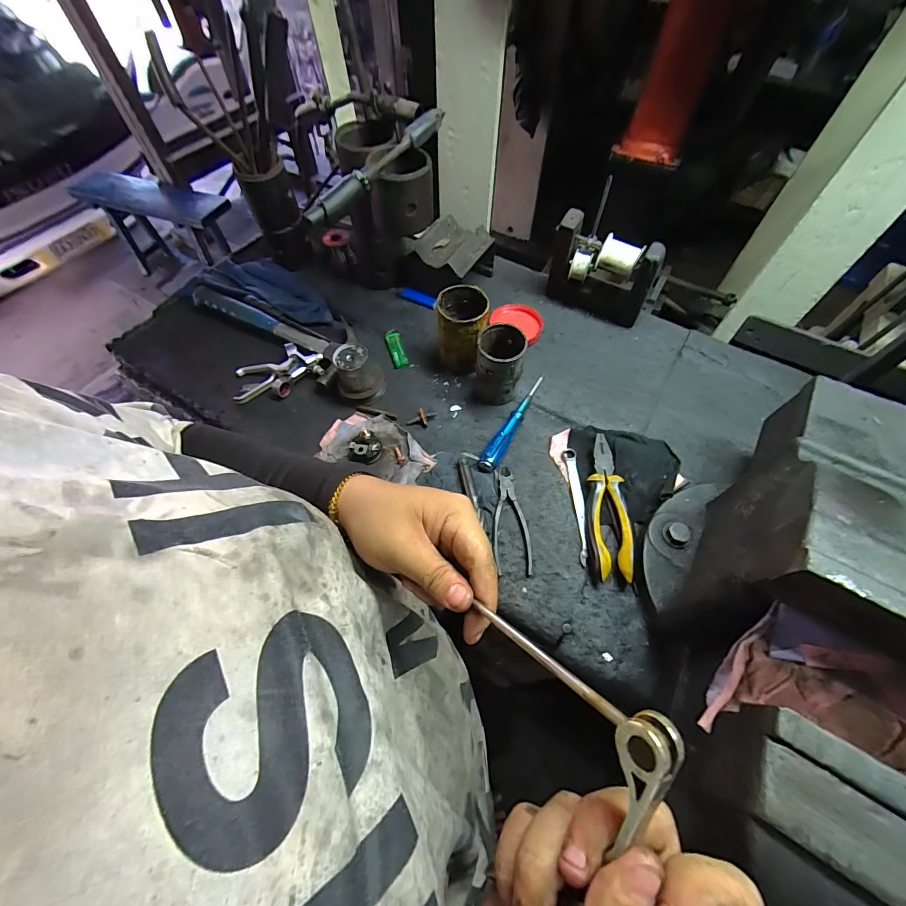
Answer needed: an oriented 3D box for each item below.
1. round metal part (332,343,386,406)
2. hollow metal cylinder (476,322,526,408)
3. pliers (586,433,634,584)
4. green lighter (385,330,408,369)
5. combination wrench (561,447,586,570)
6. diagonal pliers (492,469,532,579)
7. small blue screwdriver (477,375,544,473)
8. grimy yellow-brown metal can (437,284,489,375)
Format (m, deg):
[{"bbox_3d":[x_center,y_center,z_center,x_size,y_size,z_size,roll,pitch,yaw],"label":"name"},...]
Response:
[{"bbox_3d":[-0.144,-0.119,0.606,0.070,0.070,0.066,-1,62,2],"label":"round metal part"},{"bbox_3d":[0.068,-0.126,0.582,0.064,0.108,0.064,8,62,6],"label":"hollow metal cylinder"},{"bbox_3d":[0.196,0.064,0.511,0.045,0.028,0.193,3,62,4],"label":"pliers"},{"bbox_3d":[-0.096,-0.176,0.670,0.025,0.016,0.074,-17,62,-7],"label":"green lighter"},{"bbox_3d":[0.164,0.067,0.529,0.018,0.006,0.164,1,62,2],"label":"combination wrench"},{"bbox_3d":[0.075,0.086,0.520,0.047,0.007,0.143,-2,62,1],"label":"diagonal pliers"},{"bbox_3d":[0.088,-0.050,0.585,0.028,0.025,0.186,25,65,15],"label":"small blue screwdriver"},{"bbox_3d":[0.015,-0.184,0.612,0.072,0.115,0.080,1,62,3],"label":"grimy yellow-brown metal can"}]

